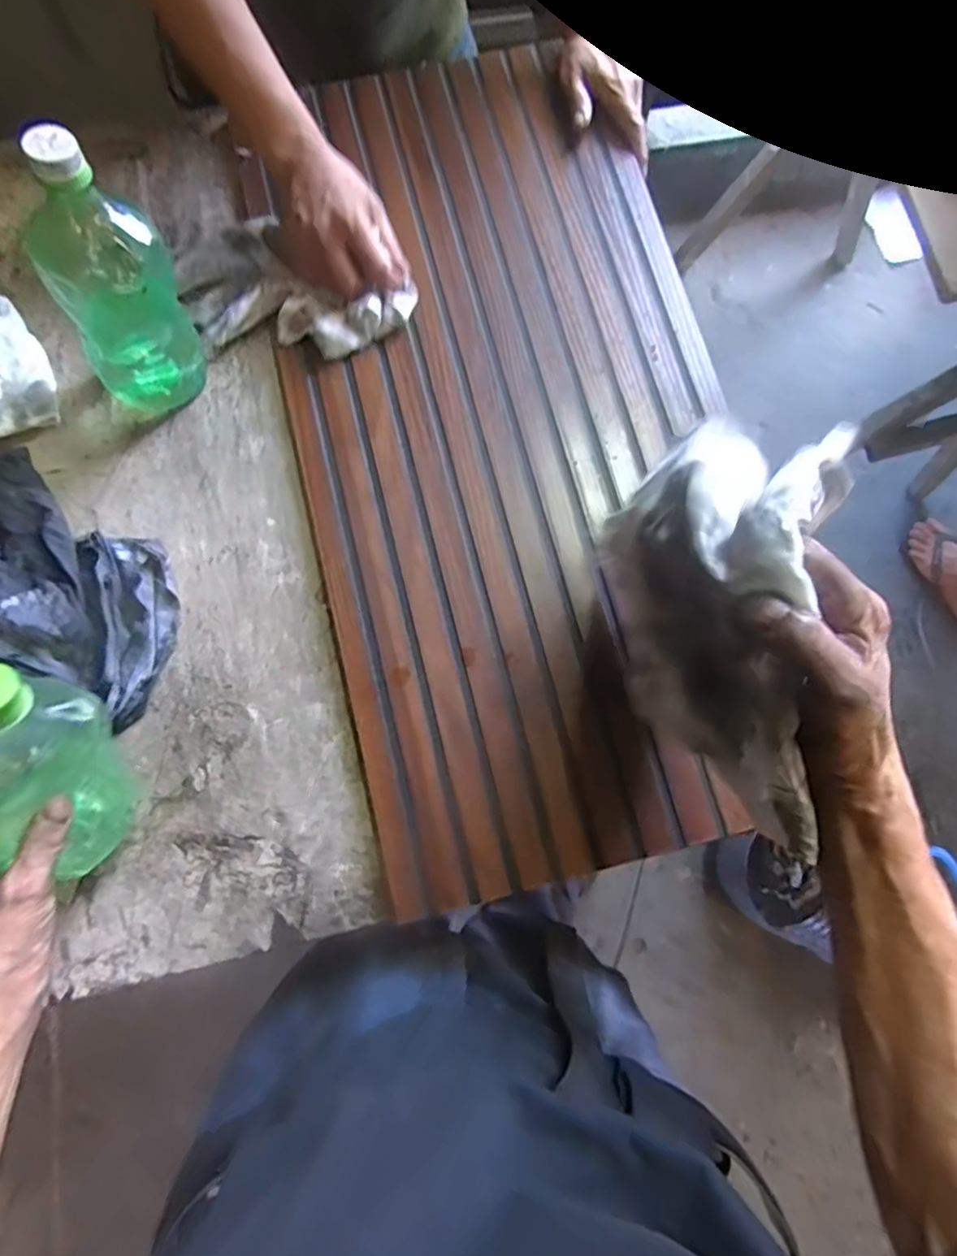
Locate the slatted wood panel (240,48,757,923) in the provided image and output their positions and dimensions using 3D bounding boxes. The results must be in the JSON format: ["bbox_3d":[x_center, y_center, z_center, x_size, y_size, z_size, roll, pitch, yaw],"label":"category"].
[{"bbox_3d":[0.022,-0.173,0.537,0.362,0.017,0.730,-13,80,-2],"label":"slatted wood panel"}]

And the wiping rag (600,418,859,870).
[{"bbox_3d":[0.155,0.000,0.390,0.079,0.216,0.243,-11,80,-2],"label":"wiping rag"}]

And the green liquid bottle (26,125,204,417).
[{"bbox_3d":[-0.271,-0.245,0.461,0.084,0.193,0.079,9,80,2],"label":"green liquid bottle"}]

